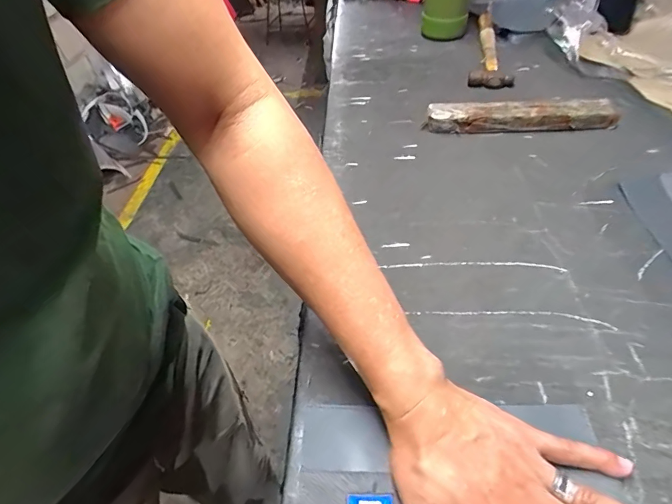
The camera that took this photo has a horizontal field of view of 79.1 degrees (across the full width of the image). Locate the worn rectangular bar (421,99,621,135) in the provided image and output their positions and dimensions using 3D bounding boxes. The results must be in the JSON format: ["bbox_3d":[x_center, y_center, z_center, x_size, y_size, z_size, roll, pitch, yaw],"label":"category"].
[{"bbox_3d":[0.269,-0.199,0.596,0.268,0.035,0.042,1,46,6],"label":"worn rectangular bar"}]

